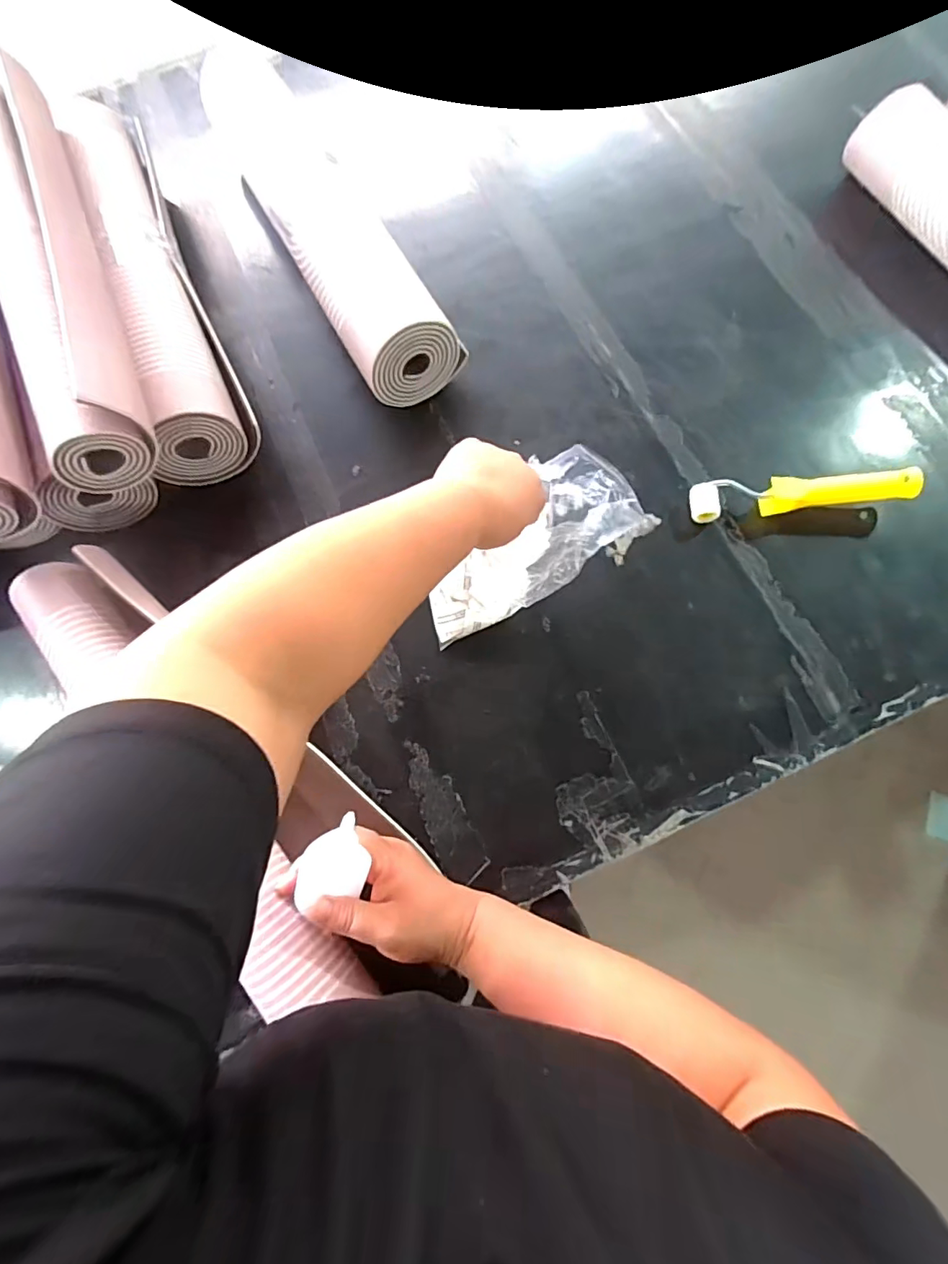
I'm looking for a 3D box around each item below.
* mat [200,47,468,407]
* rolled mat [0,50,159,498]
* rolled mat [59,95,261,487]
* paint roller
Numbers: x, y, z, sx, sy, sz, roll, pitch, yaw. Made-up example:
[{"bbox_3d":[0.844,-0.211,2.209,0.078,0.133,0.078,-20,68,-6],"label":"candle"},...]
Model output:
[{"bbox_3d":[-0.172,-0.476,0.596,0.113,0.091,0.506,-27,75,-6],"label":"mat"},{"bbox_3d":[-0.389,-0.337,0.470,0.080,0.081,0.443,-24,74,-5],"label":"rolled mat"},{"bbox_3d":[-0.338,-0.381,0.564,0.088,0.109,0.468,-20,74,-4],"label":"rolled mat"},{"bbox_3d":[0.317,-0.137,0.502,0.200,0.037,0.044,-2,73,1],"label":"paint roller"}]

